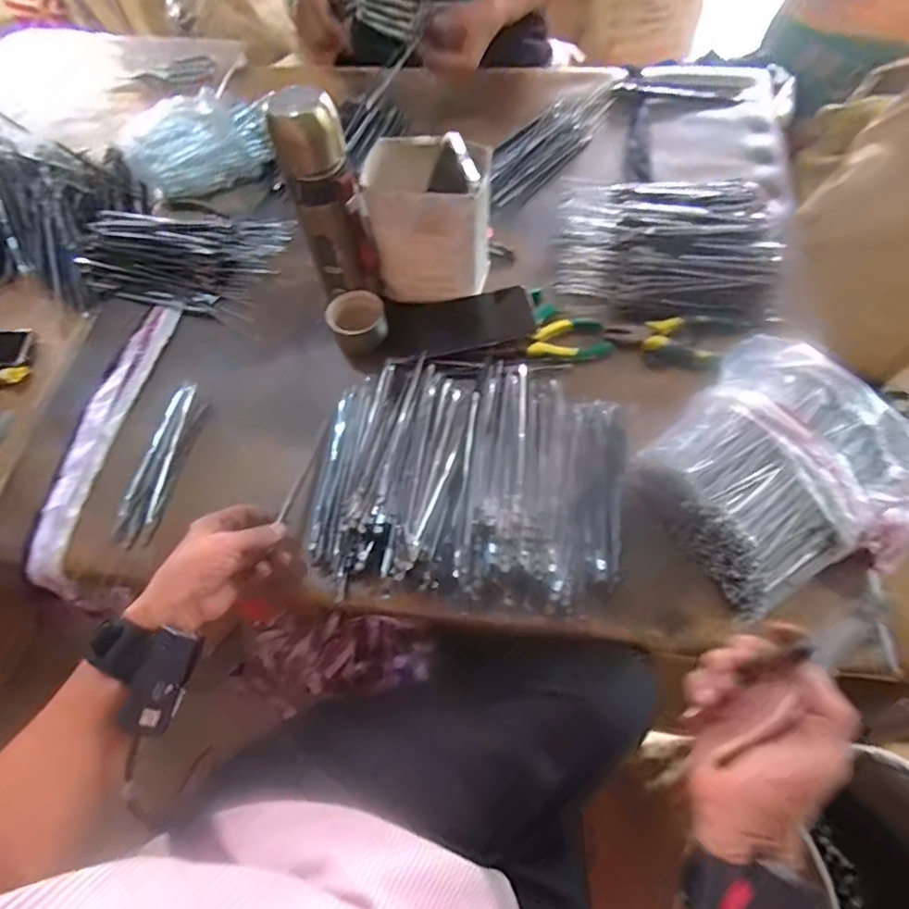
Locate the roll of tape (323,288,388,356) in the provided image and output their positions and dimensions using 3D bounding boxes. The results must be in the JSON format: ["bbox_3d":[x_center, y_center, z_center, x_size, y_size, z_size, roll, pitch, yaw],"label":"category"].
[{"bbox_3d":[-0.112,-0.152,0.622,0.065,0.043,0.062,-18,64,-6],"label":"roll of tape"}]

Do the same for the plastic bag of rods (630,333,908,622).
[{"bbox_3d":[0.293,0.019,0.484,0.210,0.081,0.230,-34,67,-13],"label":"plastic bag of rods"}]

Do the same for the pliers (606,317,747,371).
[{"bbox_3d":[0.252,-0.135,0.617,0.139,0.029,0.065,17,66,11],"label":"pliers"}]

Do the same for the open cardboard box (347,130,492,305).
[{"bbox_3d":[-0.027,-0.255,0.600,0.129,0.155,0.098,1,64,3],"label":"open cardboard box"}]

